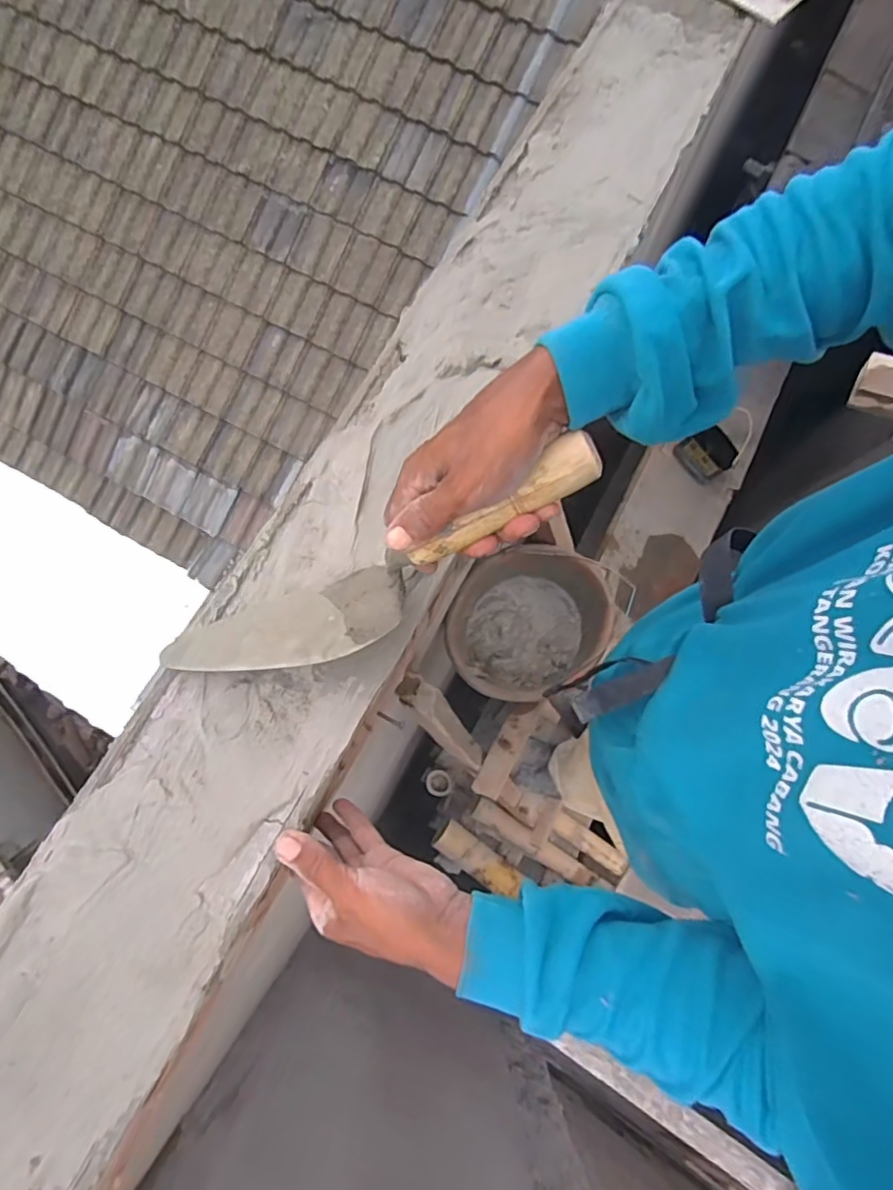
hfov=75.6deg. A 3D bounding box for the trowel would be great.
[{"bbox_3d":[-0.043,-0.005,0.383,0.313,0.070,0.064,-27,76,19],"label":"trowel"}]

